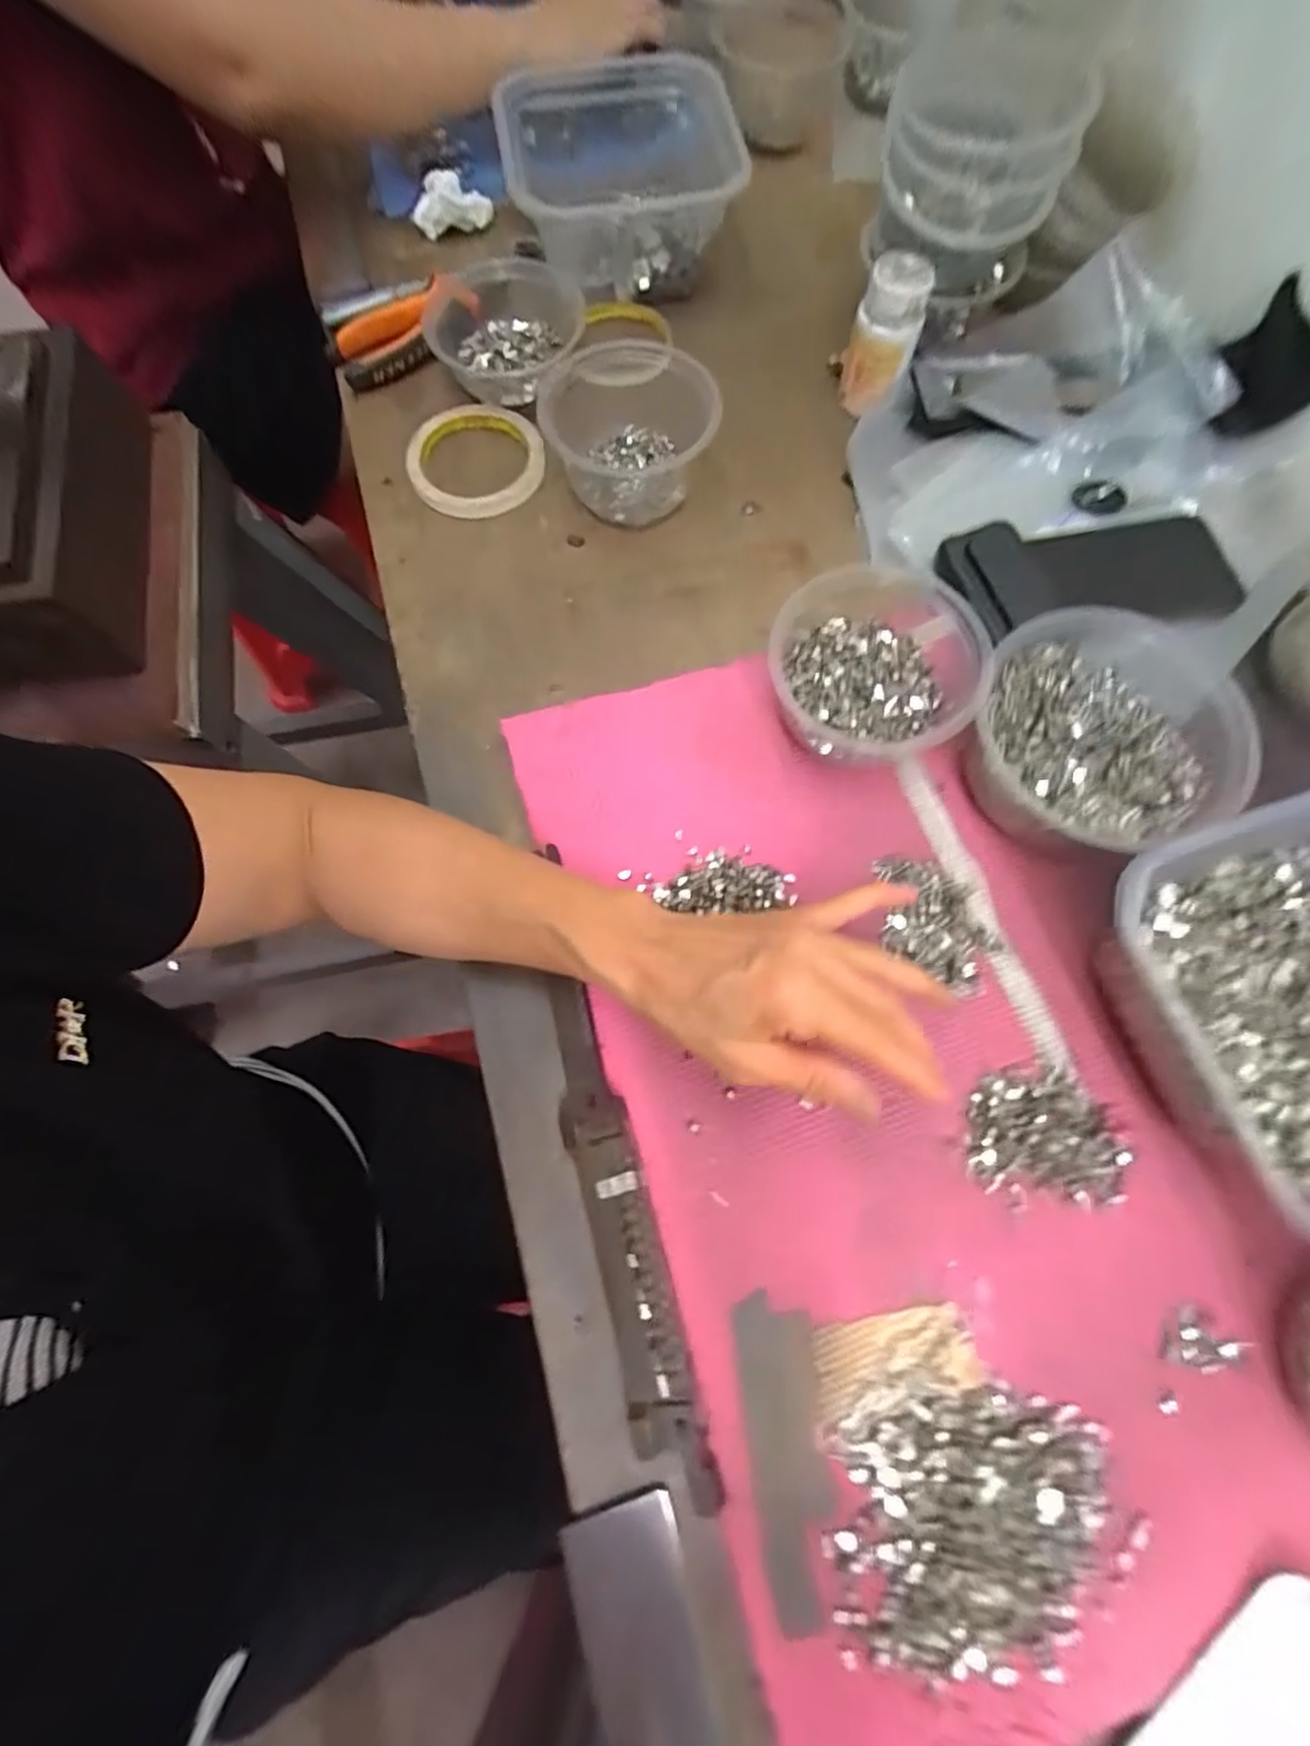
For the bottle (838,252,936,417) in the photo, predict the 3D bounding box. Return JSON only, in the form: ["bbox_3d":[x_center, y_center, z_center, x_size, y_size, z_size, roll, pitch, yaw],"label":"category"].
[{"bbox_3d":[0.159,-0.373,0.460,0.046,0.074,0.042,17,73,5],"label":"bottle"}]

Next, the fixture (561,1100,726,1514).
[{"bbox_3d":[-0.009,0.194,0.313,0.033,0.016,0.178,-15,73,-5],"label":"fixture"}]

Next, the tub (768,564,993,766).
[{"bbox_3d":[0.128,-0.111,0.381,0.110,0.060,0.108,0,72,0],"label":"tub"}]

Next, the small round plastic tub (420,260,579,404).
[{"bbox_3d":[-0.113,-0.403,0.492,0.115,0.039,0.104,5,72,1],"label":"small round plastic tub"}]

